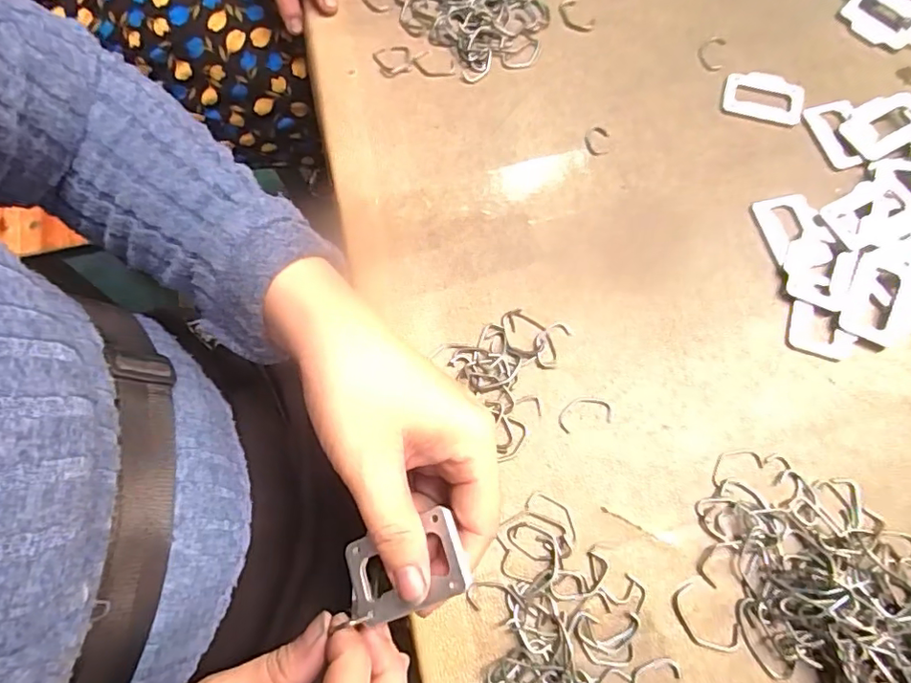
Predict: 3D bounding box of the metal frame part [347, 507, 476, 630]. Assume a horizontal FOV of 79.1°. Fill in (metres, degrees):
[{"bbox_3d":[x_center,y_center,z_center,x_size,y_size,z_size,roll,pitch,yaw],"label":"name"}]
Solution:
[{"bbox_3d":[-0.020,0.090,0.219,0.052,0.005,0.033,-27,65,18],"label":"metal frame part"}]

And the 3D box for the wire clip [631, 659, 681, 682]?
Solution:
[{"bbox_3d":[0.096,0.171,0.270,0.020,0.004,0.034,31,74,12],"label":"wire clip"}]

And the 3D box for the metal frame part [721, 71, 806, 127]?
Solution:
[{"bbox_3d":[0.216,-0.172,0.384,0.054,0.004,0.039,15,72,7],"label":"metal frame part"}]

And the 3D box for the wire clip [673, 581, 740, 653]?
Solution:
[{"bbox_3d":[0.127,0.143,0.280,0.037,0.004,0.022,41,77,15],"label":"wire clip"}]

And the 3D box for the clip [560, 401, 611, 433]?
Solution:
[{"bbox_3d":[0.074,0.041,0.317,0.031,0.004,0.017,-16,71,-4],"label":"clip"}]

